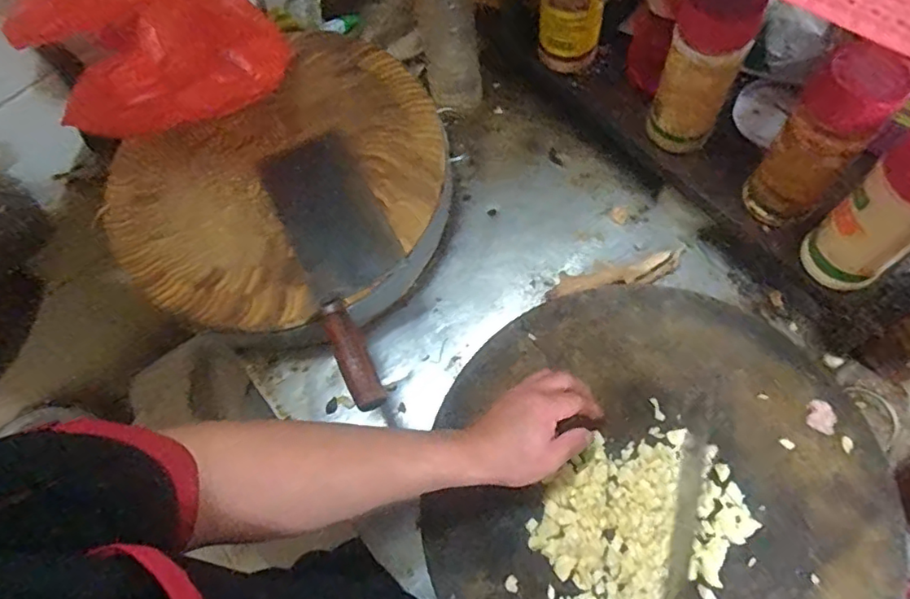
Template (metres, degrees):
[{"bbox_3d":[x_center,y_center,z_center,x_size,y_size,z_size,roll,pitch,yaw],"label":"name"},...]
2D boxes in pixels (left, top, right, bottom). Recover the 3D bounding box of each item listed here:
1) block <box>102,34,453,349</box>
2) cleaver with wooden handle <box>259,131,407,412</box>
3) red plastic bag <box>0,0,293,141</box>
[{"bbox_3d":[-0.189,-0.117,0.675,0.382,0.071,0.327,-34,68,-7],"label":"block"},{"bbox_3d":[-0.110,-0.049,0.597,0.102,0.032,0.314,-27,68,-5],"label":"cleaver with wooden handle"},{"bbox_3d":[-0.278,-0.229,0.581,0.210,0.216,0.119,-41,70,-10],"label":"red plastic bag"}]

